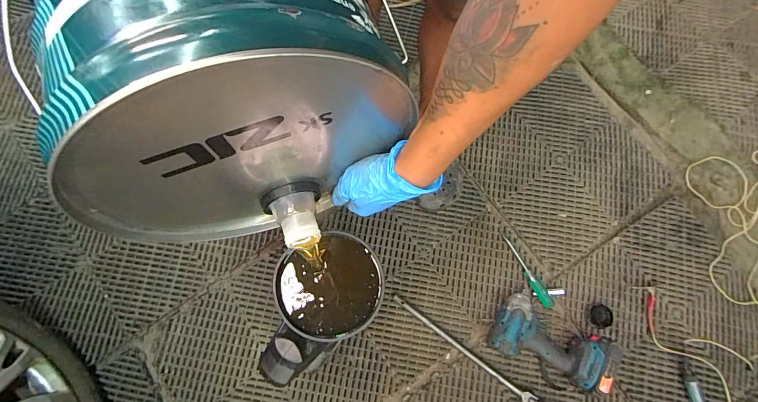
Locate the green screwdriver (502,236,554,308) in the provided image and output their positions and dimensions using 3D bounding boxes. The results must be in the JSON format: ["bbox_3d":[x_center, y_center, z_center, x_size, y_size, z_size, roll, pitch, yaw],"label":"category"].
[{"bbox_3d":[0.336,0.162,0.818,0.024,0.020,0.182,-30,78,-9],"label":"green screwdriver"}]

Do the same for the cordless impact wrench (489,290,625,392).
[{"bbox_3d":[0.363,0.287,0.749,0.229,0.093,0.135,23,76,4],"label":"cordless impact wrench"}]

